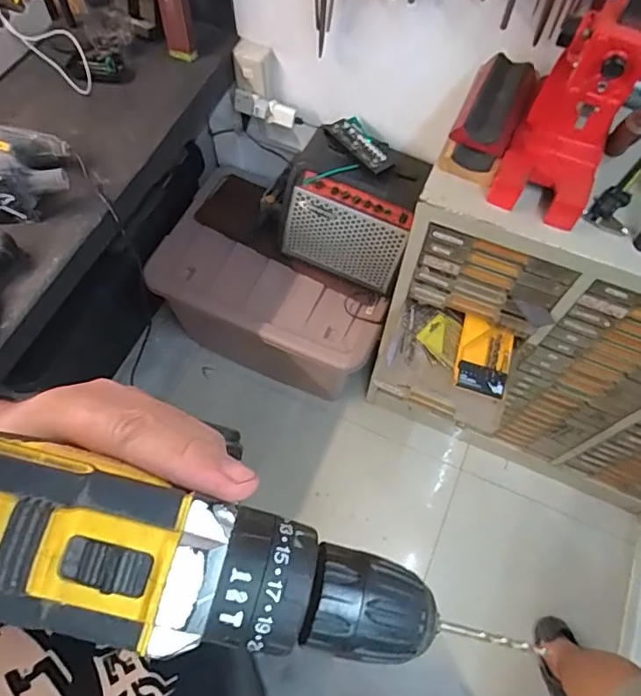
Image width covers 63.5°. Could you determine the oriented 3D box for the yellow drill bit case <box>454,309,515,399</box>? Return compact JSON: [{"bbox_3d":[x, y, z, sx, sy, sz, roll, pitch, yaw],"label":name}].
[{"bbox_3d":[0.305,0.015,0.958,0.091,0.026,0.141,12,65,6],"label":"yellow drill bit case"}]

